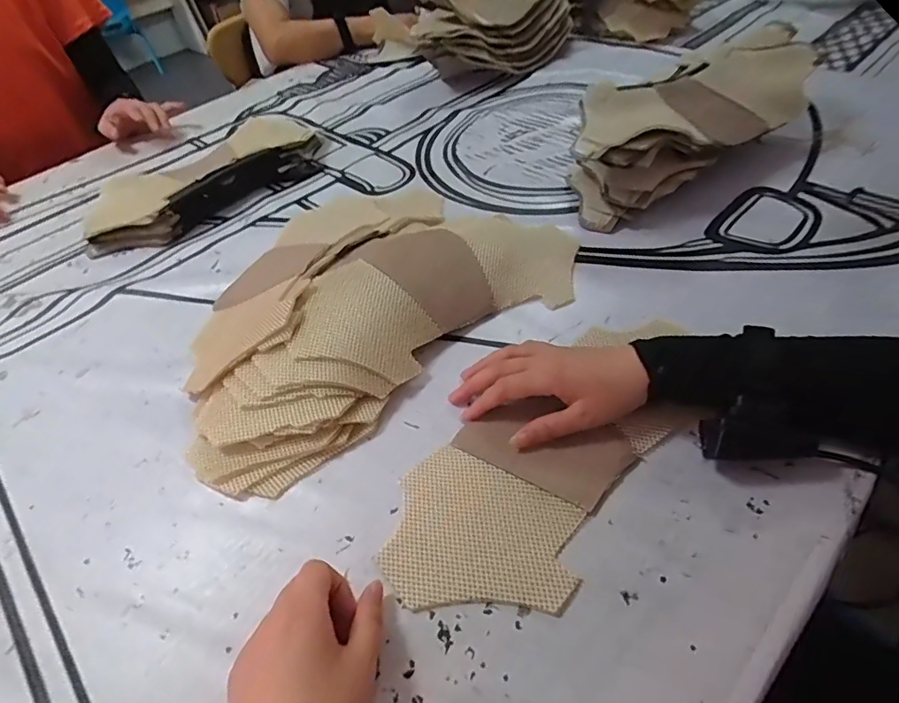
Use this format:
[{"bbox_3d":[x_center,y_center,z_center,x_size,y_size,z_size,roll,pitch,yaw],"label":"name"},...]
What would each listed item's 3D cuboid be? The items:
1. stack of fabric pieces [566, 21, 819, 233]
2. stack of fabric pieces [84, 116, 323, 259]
[{"bbox_3d":[0.301,-0.291,0.678,0.385,0.115,0.156,-33,51,-21],"label":"stack of fabric pieces"},{"bbox_3d":[-0.349,-0.252,0.763,0.365,0.055,0.143,-35,52,-25],"label":"stack of fabric pieces"}]

